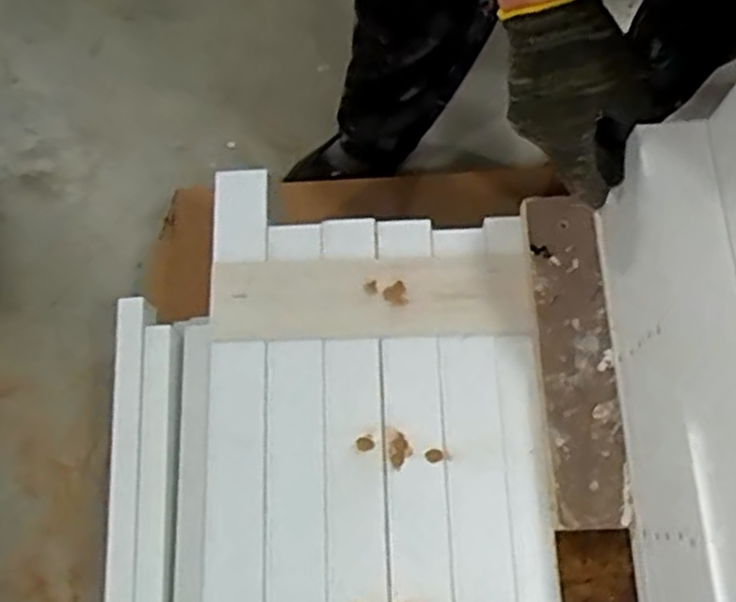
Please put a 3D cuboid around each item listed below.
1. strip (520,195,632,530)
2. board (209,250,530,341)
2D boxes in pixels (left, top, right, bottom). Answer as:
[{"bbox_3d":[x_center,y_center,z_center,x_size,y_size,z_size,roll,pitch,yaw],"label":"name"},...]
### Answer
[{"bbox_3d":[0.164,0.040,0.592,0.058,0.015,0.263,-3,71,1],"label":"strip"},{"bbox_3d":[0.000,-0.004,0.622,0.258,0.010,0.072,0,71,2],"label":"board"}]

